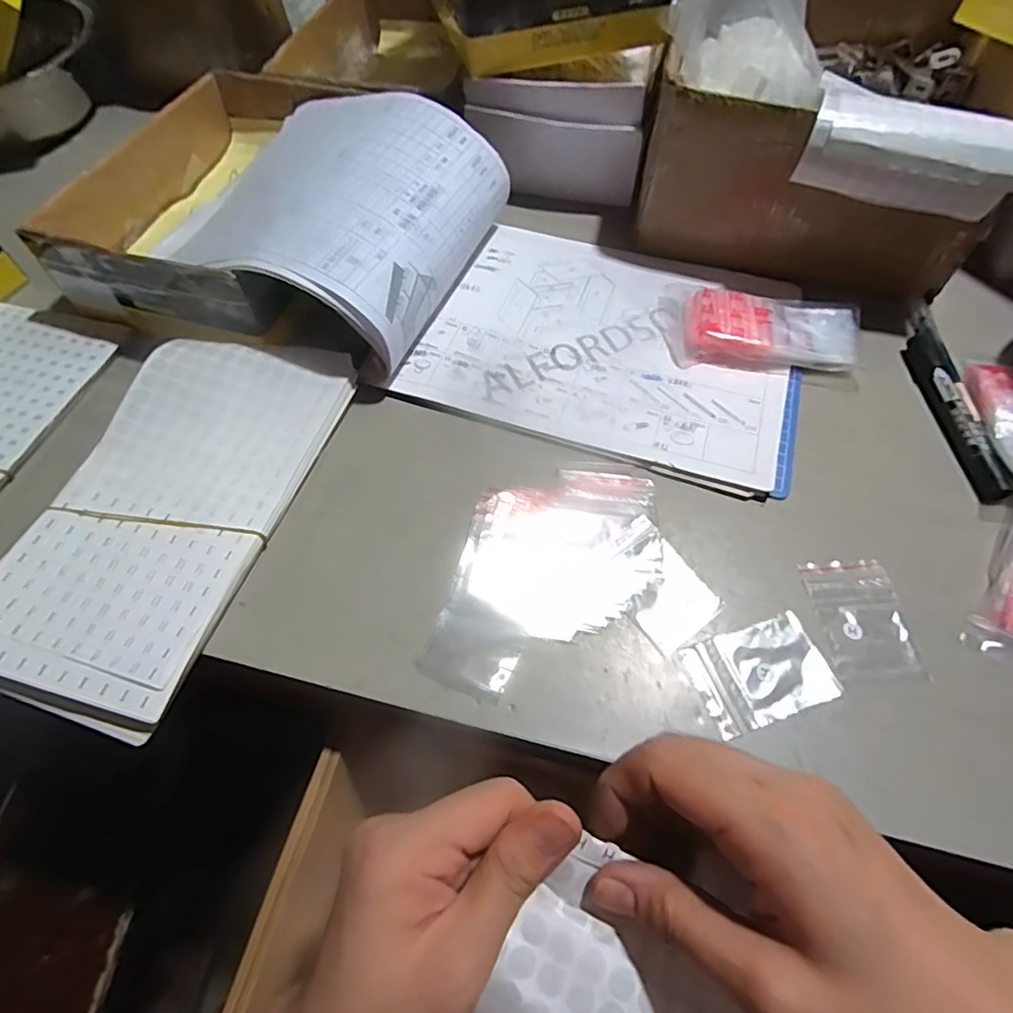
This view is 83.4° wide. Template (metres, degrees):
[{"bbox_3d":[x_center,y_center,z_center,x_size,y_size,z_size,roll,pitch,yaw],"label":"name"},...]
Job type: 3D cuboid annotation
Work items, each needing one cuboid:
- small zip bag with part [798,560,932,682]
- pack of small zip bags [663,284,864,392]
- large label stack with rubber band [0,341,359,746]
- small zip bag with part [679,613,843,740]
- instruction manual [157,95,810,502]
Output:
[{"bbox_3d":[0.199,0.062,0.318,0.048,0.004,0.069,-2,59,-1],"label":"small zip bag with part"},{"bbox_3d":[0.187,-0.131,0.417,0.138,0.020,0.070,9,59,5],"label":"pack of small zip bags"},{"bbox_3d":[-0.199,-0.006,0.340,0.128,0.017,0.249,18,62,5],"label":"large label stack with rubber band"},{"bbox_3d":[0.133,0.087,0.299,0.069,0.007,0.049,-17,60,-10],"label":"small zip bag with part"},{"bbox_3d":[0.008,-0.171,0.407,0.426,0.084,0.222,17,61,10],"label":"instruction manual"}]

